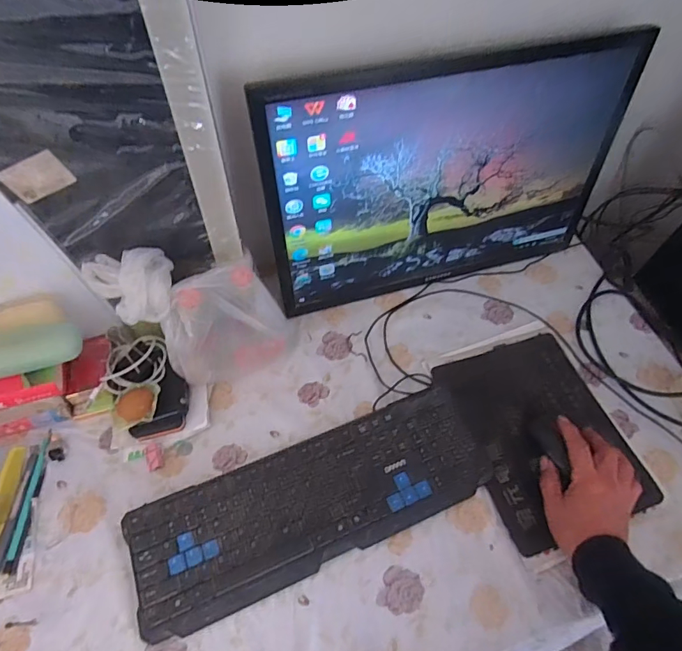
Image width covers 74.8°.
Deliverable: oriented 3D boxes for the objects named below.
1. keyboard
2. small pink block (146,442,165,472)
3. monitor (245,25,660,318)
[{"bbox_3d":[-0.030,0.213,0.546,0.426,0.027,0.141,-19,61,-15],"label":"keyboard"},{"bbox_3d":[-0.240,0.167,0.575,0.020,0.009,0.036,-16,60,-13],"label":"small pink block"},{"bbox_3d":[0.151,-0.187,0.627,0.514,0.333,0.072,-13,60,-12],"label":"monitor"}]

